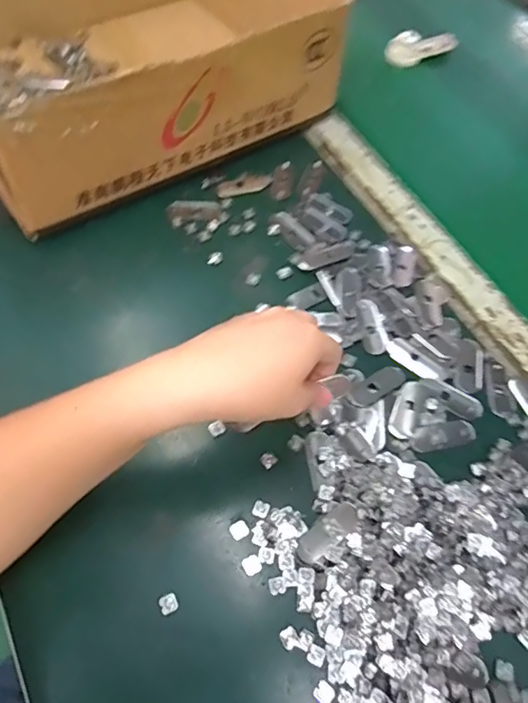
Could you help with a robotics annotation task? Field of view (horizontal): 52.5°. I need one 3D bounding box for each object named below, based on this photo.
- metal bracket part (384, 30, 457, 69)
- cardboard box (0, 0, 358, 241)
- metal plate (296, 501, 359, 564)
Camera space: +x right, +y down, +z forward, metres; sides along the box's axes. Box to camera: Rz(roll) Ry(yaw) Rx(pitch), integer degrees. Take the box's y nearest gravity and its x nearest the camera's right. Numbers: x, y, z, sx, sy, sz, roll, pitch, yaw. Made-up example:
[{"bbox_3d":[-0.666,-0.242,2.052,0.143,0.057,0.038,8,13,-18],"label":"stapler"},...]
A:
[{"bbox_3d":[0.195,-0.382,0.667,0.101,0.025,0.032,-28,65,-20],"label":"metal bracket part"},{"bbox_3d":[-0.144,-0.305,0.530,0.354,0.130,0.310,-33,67,-21],"label":"cardboard box"},{"bbox_3d":[0.043,0.121,0.358,0.049,0.004,0.018,-35,68,-23],"label":"metal plate"}]

